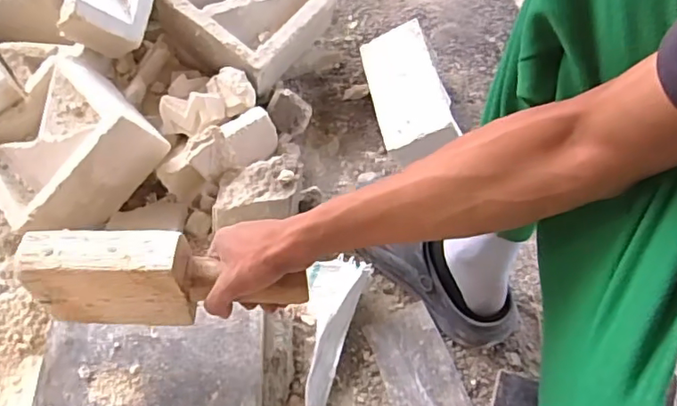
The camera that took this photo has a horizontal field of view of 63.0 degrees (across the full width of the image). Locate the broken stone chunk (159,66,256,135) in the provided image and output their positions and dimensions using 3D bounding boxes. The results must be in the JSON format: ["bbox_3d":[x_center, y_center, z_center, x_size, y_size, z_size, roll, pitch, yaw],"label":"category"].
[{"bbox_3d":[-0.194,-0.148,0.805,0.135,0.055,0.084,-32,66,-20],"label":"broken stone chunk"}]

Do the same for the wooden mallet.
[{"bbox_3d":[-0.158,0.072,0.524,0.249,0.094,0.056,1,59,-4],"label":"wooden mallet"}]

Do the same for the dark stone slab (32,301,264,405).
[{"bbox_3d":[-0.203,0.209,0.588,0.237,0.027,0.182,-1,59,-6],"label":"dark stone slab"}]

